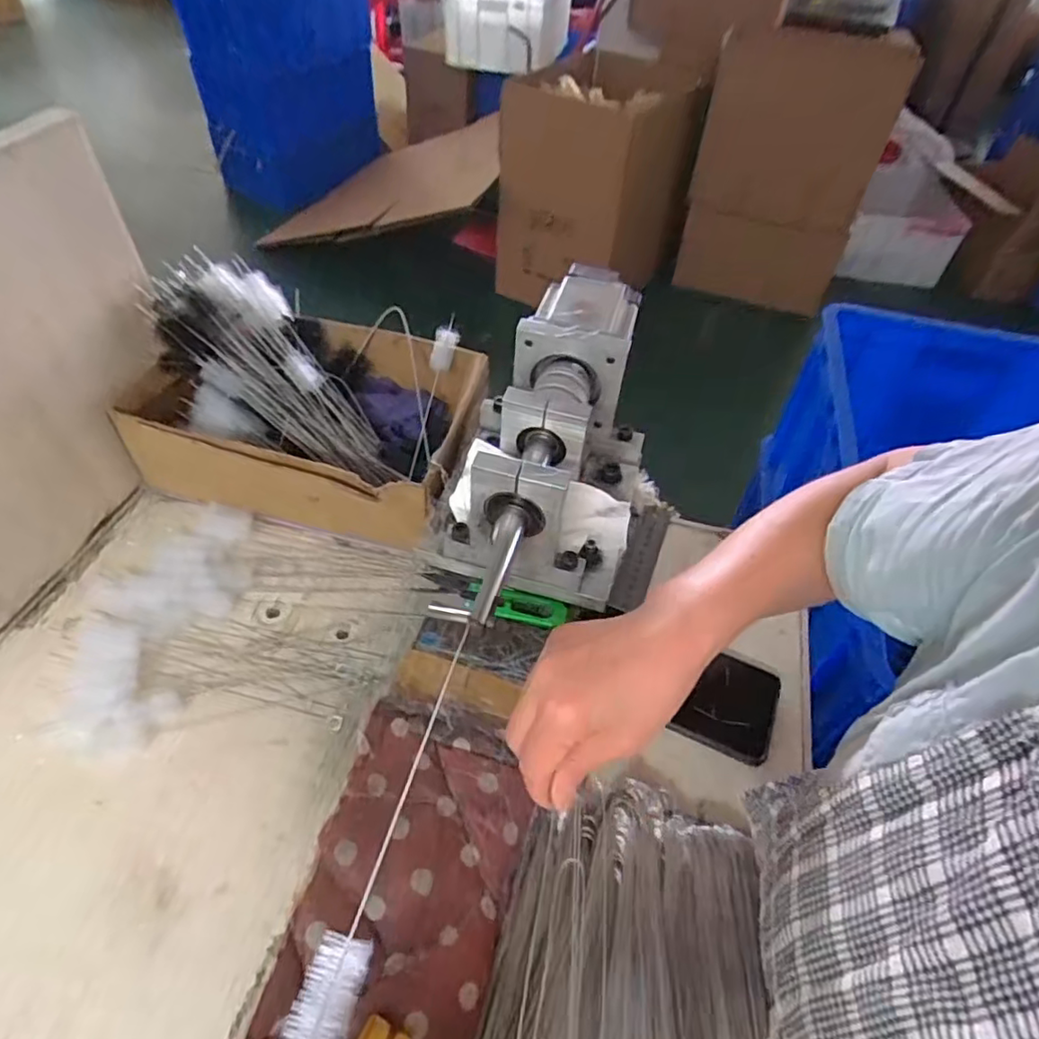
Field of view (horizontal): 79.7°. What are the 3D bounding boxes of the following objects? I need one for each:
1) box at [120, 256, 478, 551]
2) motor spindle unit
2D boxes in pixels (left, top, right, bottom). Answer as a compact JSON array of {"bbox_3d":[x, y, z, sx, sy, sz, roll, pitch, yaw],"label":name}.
[{"bbox_3d":[-0.187,-0.101,0.569,0.287,0.145,0.201,11,49,5],"label":"box"},{"bbox_3d":[0.043,-0.074,0.487,0.128,0.118,0.246,19,50,12],"label":"motor spindle unit"}]

